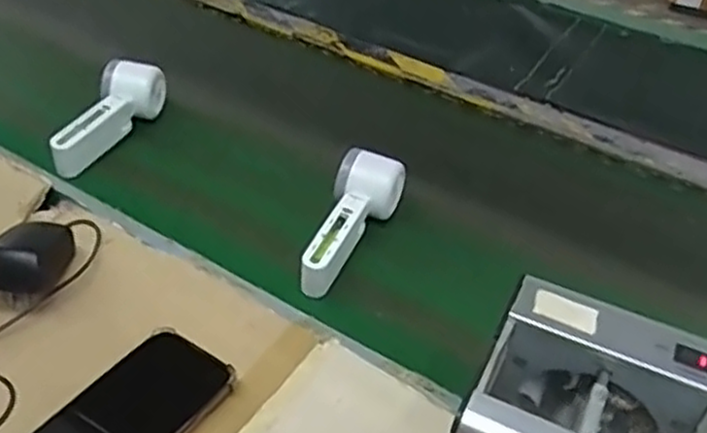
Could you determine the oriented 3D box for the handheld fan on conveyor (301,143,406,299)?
[{"bbox_3d":[-0.003,0.002,0.668,0.057,0.048,0.160,15,40,14],"label":"handheld fan on conveyor"}]

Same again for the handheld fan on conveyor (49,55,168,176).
[{"bbox_3d":[-0.265,-0.104,0.786,0.056,0.059,0.166,20,52,16],"label":"handheld fan on conveyor"}]

